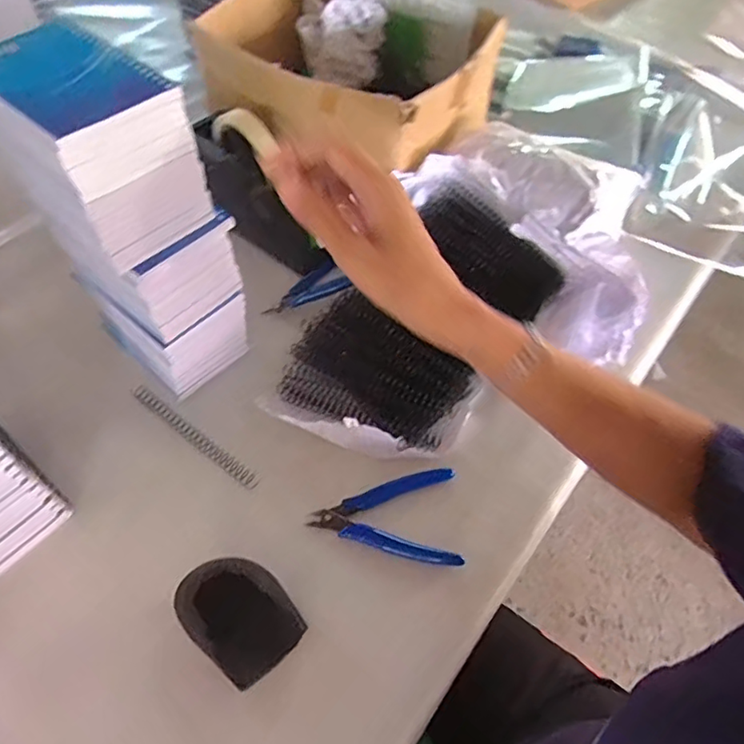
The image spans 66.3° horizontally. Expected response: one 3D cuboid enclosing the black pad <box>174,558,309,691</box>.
[{"bbox_3d":[-0.093,0.171,0.404,0.065,0.032,0.080,-37,60,-26],"label":"black pad"}]

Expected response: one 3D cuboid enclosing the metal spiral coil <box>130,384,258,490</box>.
[{"bbox_3d":[-0.159,0.054,0.502,0.154,0.007,0.013,31,58,22],"label":"metal spiral coil"}]

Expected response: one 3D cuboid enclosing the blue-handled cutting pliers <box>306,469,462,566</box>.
[{"bbox_3d":[0.010,0.120,0.463,0.117,0.009,0.079,-2,52,-2],"label":"blue-handled cutting pliers"}]

